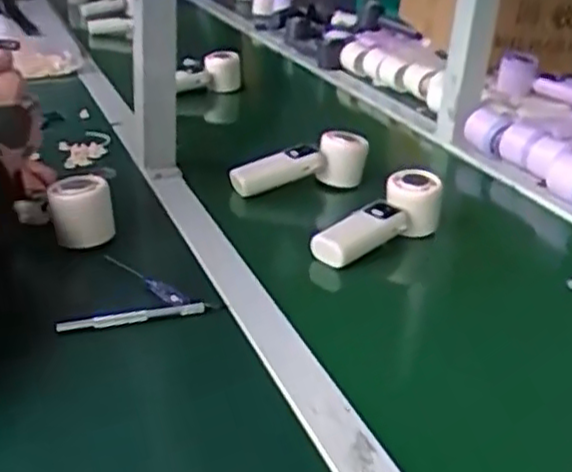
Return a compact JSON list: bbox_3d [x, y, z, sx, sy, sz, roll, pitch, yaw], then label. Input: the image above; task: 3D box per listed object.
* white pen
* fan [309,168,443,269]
[{"bbox_3d":[-0.122,0.065,0.583,0.115,0.012,0.007,-5,26,-21],"label":"white pen"},{"bbox_3d":[0.093,-0.010,0.744,0.159,0.057,0.050,-29,41,-27],"label":"fan"}]

